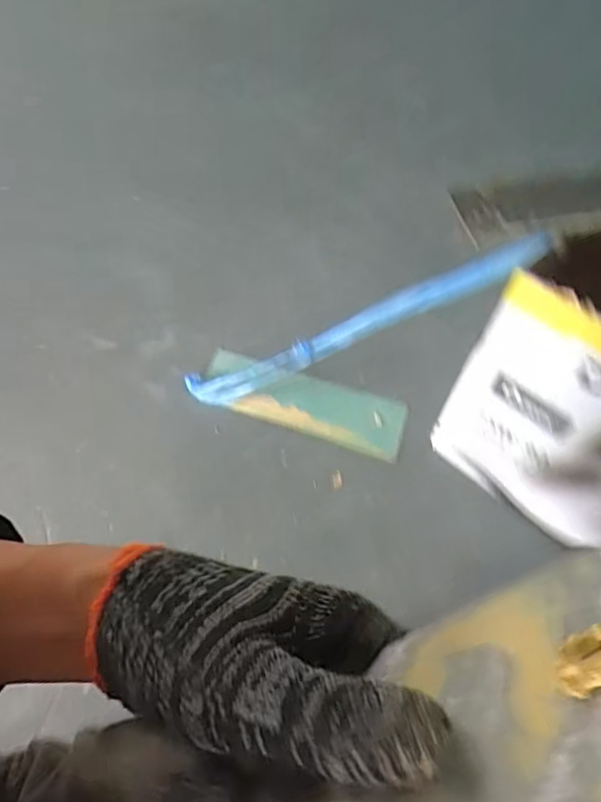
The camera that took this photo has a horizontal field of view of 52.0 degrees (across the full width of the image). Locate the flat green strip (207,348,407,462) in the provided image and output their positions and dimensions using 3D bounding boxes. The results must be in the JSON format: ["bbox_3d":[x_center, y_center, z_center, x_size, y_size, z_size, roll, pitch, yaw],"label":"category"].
[{"bbox_3d":[0.005,-0.003,0.941,0.307,0.021,0.099,18,59,9],"label":"flat green strip"}]

